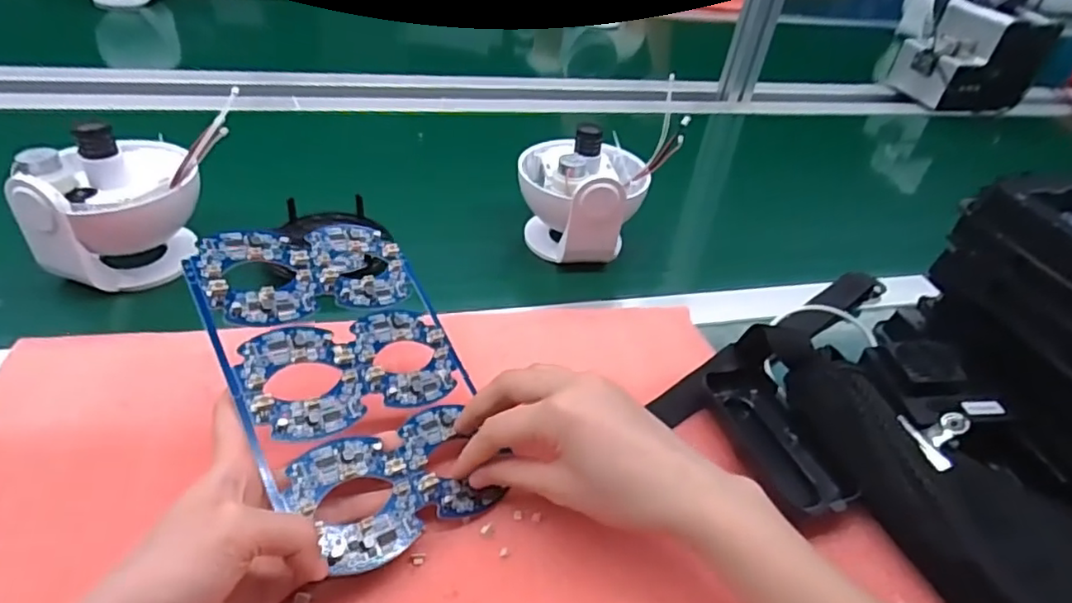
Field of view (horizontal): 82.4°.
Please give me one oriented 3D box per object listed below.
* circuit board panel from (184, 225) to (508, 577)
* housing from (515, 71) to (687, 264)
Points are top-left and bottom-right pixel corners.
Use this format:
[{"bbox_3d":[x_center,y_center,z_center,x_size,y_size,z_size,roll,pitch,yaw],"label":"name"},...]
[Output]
[{"bbox_3d":[-0.102,0.040,0.354,0.137,0.005,0.200,-12,65,-46],"label":"circuit board panel"},{"bbox_3d":[0.049,-0.103,0.566,0.116,0.109,0.114,0,40,-12],"label":"housing"}]

